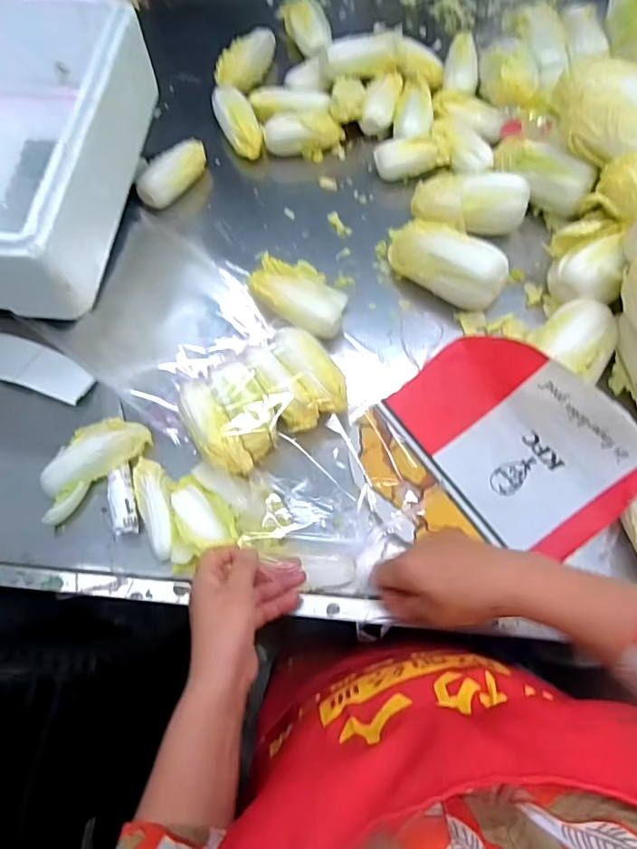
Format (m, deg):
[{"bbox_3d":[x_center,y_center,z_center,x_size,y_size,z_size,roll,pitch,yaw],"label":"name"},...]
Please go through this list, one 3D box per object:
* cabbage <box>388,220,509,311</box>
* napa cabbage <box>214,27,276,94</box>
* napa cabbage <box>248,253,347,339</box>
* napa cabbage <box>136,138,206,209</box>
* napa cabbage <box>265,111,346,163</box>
[{"bbox_3d":[0.158,-0.201,0.623,0.148,0.067,0.077,27,72,13],"label":"cabbage"},{"bbox_3d":[-0.117,-0.564,0.794,0.063,0.051,0.134,18,70,10],"label":"napa cabbage"},{"bbox_3d":[-0.025,-0.171,0.635,0.154,0.046,0.094,41,75,17],"label":"napa cabbage"},{"bbox_3d":[-0.206,-0.356,0.722,0.048,0.046,0.117,35,74,16],"label":"napa cabbage"},{"bbox_3d":[-0.020,-0.424,0.734,0.113,0.050,0.057,4,68,5],"label":"napa cabbage"}]

